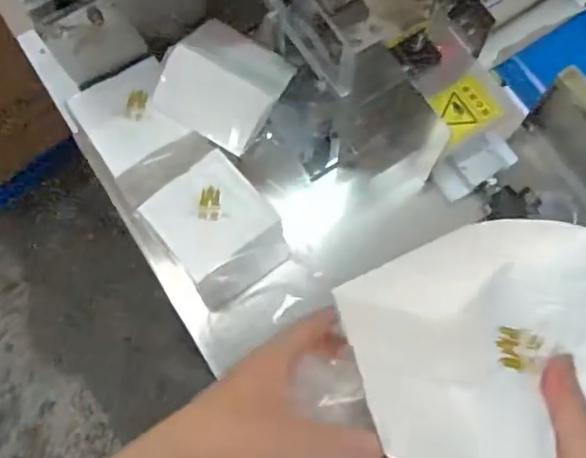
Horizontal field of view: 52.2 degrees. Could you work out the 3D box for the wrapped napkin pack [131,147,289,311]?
[{"bbox_3d":[-0.085,-0.001,0.672,0.119,0.057,0.141,-39,77,-9],"label":"wrapped napkin pack"}]

